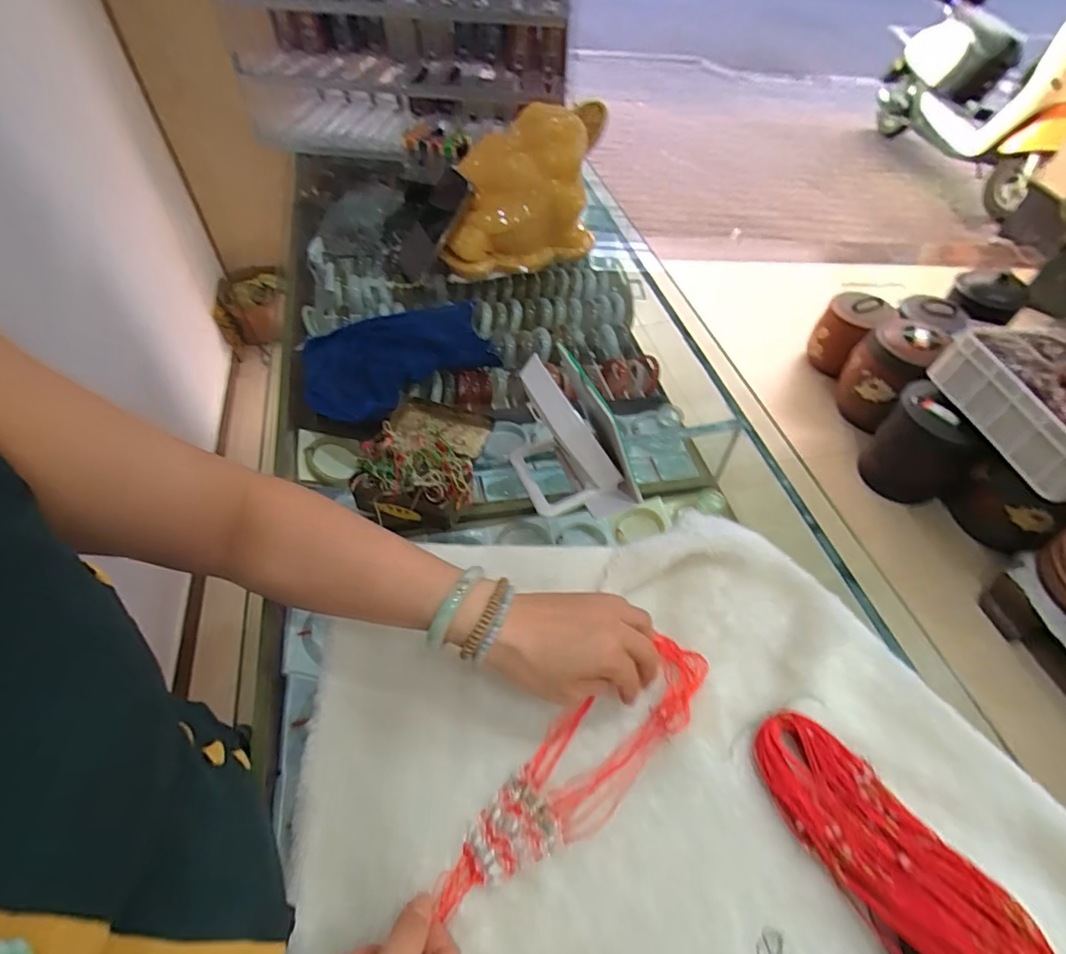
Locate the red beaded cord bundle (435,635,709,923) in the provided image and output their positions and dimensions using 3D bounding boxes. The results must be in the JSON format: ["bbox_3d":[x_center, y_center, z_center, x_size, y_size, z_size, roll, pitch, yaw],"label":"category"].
[{"bbox_3d":[0.039,0.216,0.407,0.252,0.013,0.068,-31,58,-22],"label":"red beaded cord bundle"}]

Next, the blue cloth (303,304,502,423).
[{"bbox_3d":[-0.174,-0.155,0.710,0.248,0.044,0.173,-27,61,-19],"label":"blue cloth"}]

